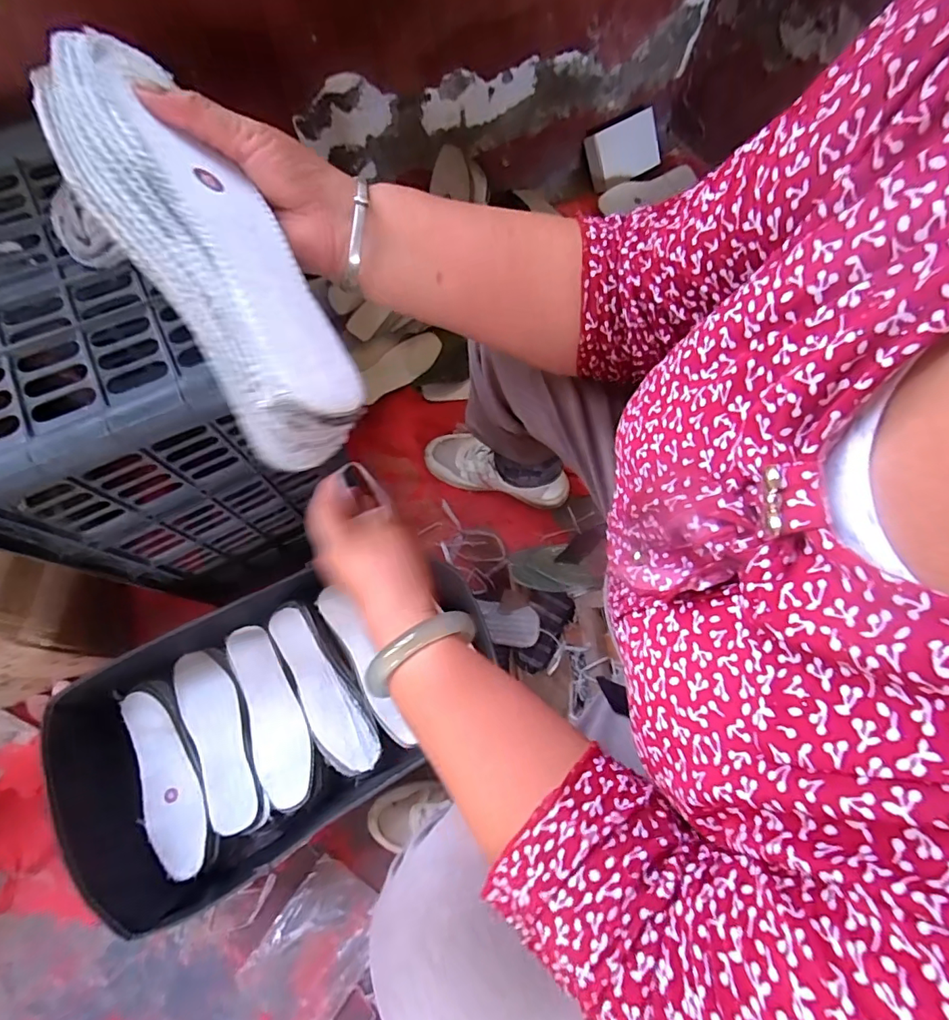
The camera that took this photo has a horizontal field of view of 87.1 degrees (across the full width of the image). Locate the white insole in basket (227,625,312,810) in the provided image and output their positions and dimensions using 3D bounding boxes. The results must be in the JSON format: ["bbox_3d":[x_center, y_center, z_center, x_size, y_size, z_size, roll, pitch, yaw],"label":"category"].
[{"bbox_3d":[-0.257,0.253,0.630,0.070,0.023,0.216,-21,74,-8],"label":"white insole in basket"}]

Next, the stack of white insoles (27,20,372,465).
[{"bbox_3d":[-0.140,-0.130,0.252,0.085,0.043,0.230,-34,93,-12],"label":"stack of white insoles"}]

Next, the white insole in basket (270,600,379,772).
[{"bbox_3d":[-0.196,0.225,0.633,0.069,0.022,0.222,-32,76,-11],"label":"white insole in basket"}]

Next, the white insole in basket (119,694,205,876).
[{"bbox_3d":[-0.378,0.328,0.607,0.072,0.022,0.215,-24,75,-9],"label":"white insole in basket"}]

